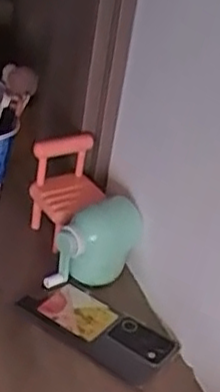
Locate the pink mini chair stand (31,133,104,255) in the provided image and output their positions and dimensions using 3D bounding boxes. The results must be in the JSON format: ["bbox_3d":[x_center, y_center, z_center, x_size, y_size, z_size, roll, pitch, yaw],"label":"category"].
[{"bbox_3d":[-0.047,-0.004,0.819,0.076,0.145,0.070,-20,44,-37],"label":"pink mini chair stand"}]

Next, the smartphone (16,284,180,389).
[{"bbox_3d":[-0.017,0.134,0.729,0.169,0.011,0.070,25,38,26],"label":"smartphone"}]

